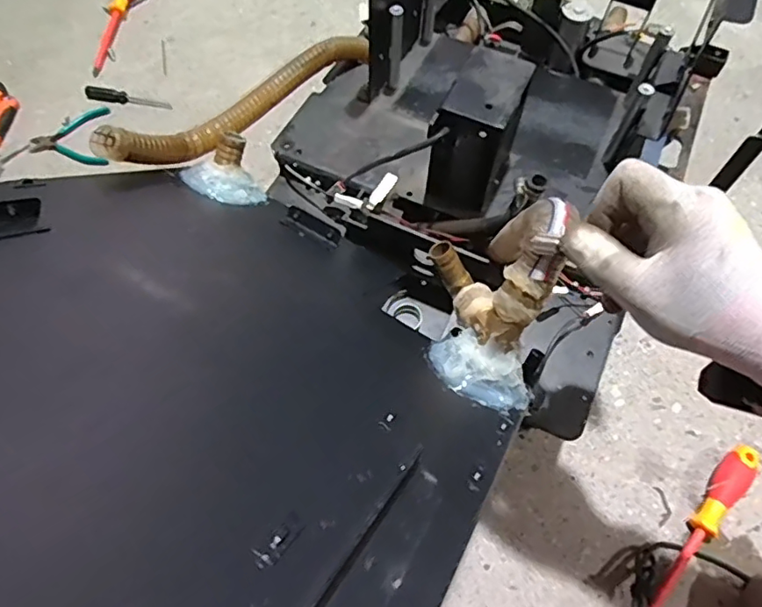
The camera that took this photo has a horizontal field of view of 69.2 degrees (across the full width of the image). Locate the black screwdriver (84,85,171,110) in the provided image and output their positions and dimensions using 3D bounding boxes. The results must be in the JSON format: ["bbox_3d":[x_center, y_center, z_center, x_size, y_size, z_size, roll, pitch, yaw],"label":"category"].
[{"bbox_3d":[-0.413,-0.335,0.893,0.144,0.016,0.025,9,63,4],"label":"black screwdriver"}]

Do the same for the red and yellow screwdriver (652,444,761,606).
[{"bbox_3d":[0.341,0.232,0.583,0.029,0.033,0.214,39,66,19],"label":"red and yellow screwdriver"}]

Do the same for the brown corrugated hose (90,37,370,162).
[{"bbox_3d":[-0.136,-0.209,0.575,0.049,0.063,0.332,36,54,16],"label":"brown corrugated hose"}]

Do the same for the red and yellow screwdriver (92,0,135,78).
[{"bbox_3d":[-0.468,-0.506,0.972,0.029,0.033,0.253,5,60,1],"label":"red and yellow screwdriver"}]

